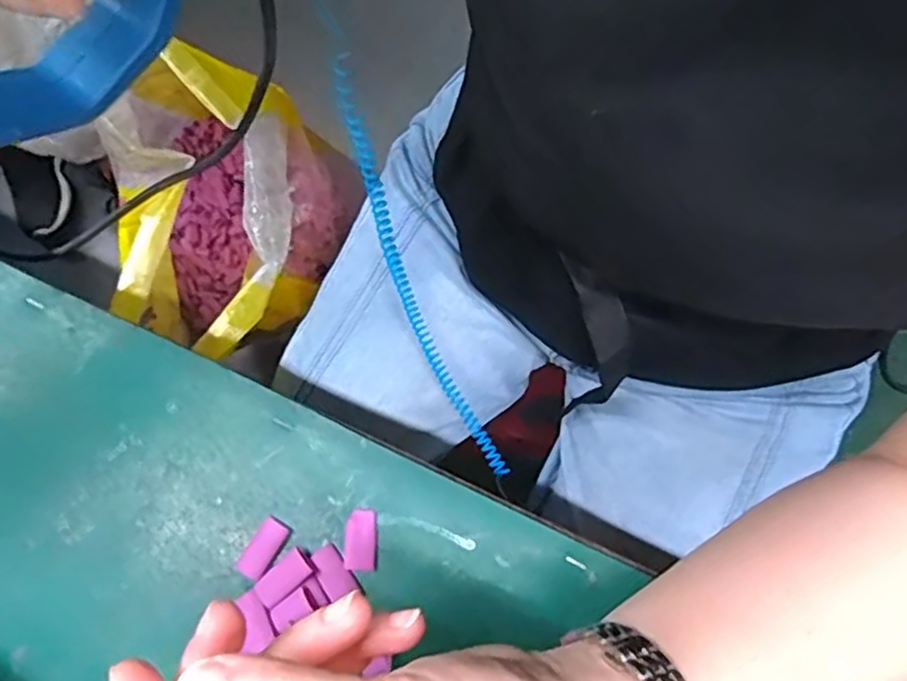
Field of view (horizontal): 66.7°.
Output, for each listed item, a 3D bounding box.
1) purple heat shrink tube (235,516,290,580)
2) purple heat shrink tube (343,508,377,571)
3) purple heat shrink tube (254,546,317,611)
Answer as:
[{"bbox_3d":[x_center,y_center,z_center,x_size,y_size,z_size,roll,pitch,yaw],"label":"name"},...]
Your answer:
[{"bbox_3d":[-0.082,0.089,0.296,0.013,0.004,0.025,33,77,9],"label":"purple heat shrink tube"},{"bbox_3d":[-0.040,0.085,0.296,0.013,0.004,0.025,-2,74,-1],"label":"purple heat shrink tube"},{"bbox_3d":[-0.072,0.099,0.288,0.025,0.004,0.013,-39,78,-10],"label":"purple heat shrink tube"}]

